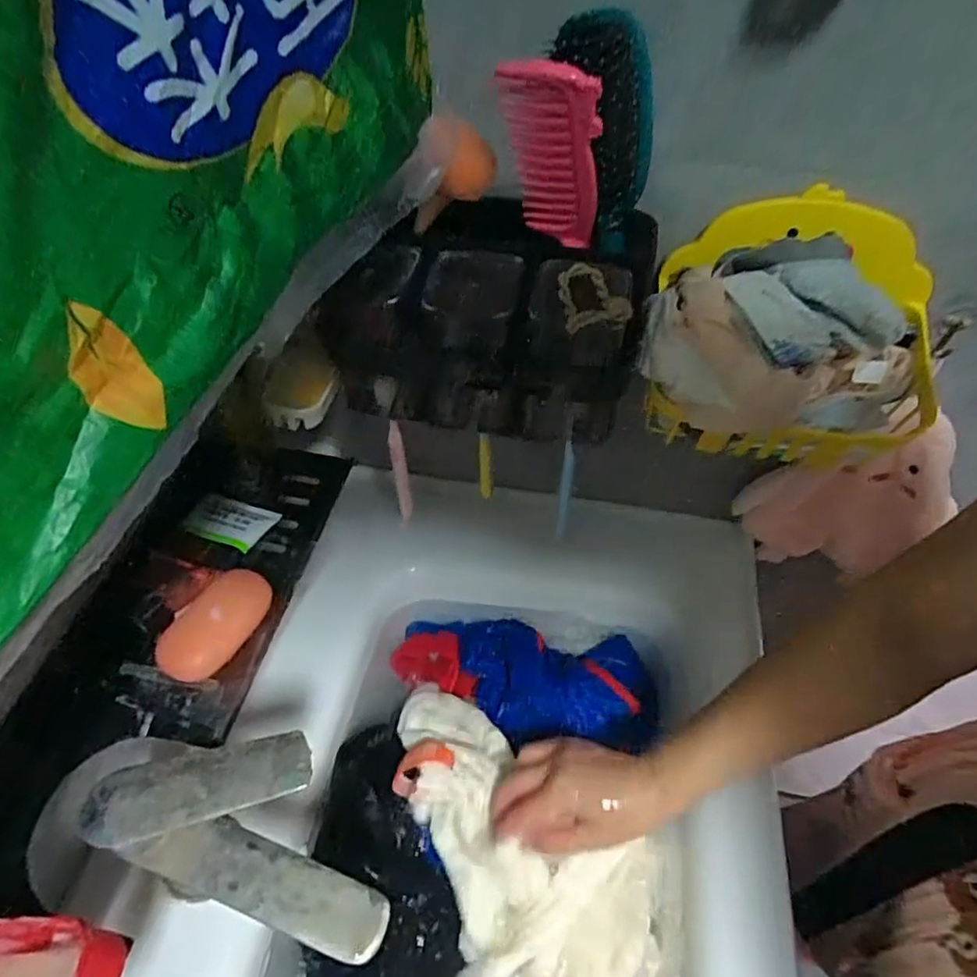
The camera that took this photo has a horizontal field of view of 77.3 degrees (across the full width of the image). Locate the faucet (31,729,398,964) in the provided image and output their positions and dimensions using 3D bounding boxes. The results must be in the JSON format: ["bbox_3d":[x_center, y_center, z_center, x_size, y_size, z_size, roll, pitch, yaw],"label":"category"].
[{"bbox_3d":[-0.151,0.195,0.350,0.190,0.065,0.099,6,48,4],"label":"faucet"}]

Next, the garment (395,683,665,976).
[{"bbox_3d":[0.021,0.333,0.452,0.216,0.048,0.367,2,50,4],"label":"garment"}]

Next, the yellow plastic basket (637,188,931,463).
[{"bbox_3d":[0.213,-0.103,0.430,0.203,0.130,0.133,9,49,7],"label":"yellow plastic basket"}]

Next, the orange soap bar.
[{"bbox_3d":[-0.189,0.095,0.428,0.046,0.023,0.084,24,52,19],"label":"orange soap bar"}]

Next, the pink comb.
[{"bbox_3d":[0.041,-0.195,0.367,0.051,0.131,0.014,19,77,17],"label":"pink comb"}]

